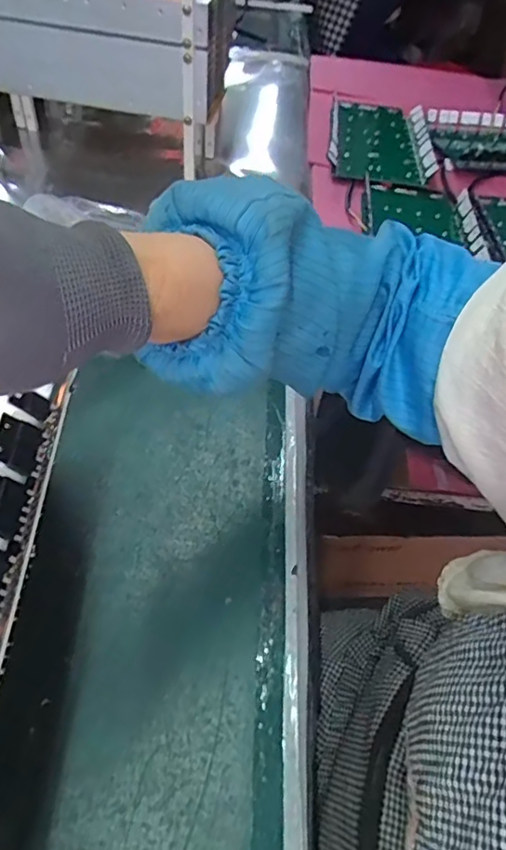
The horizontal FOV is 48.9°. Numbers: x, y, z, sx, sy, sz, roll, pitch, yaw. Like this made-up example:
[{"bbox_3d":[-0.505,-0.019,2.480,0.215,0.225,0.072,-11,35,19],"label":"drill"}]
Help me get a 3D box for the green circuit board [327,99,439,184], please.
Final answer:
[{"bbox_3d":[0.195,-0.458,0.874,0.149,0.027,0.279,8,50,-1],"label":"green circuit board"}]

